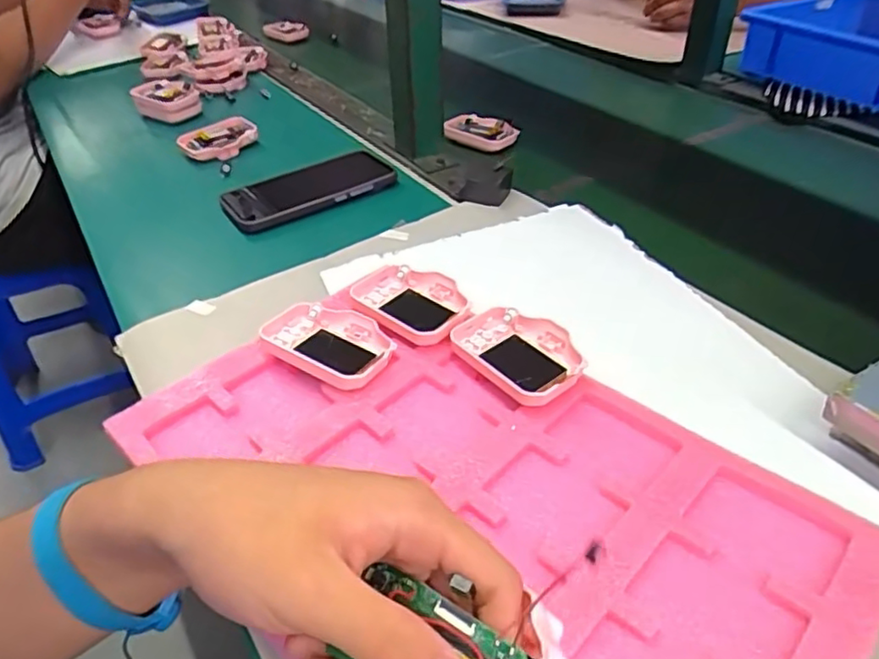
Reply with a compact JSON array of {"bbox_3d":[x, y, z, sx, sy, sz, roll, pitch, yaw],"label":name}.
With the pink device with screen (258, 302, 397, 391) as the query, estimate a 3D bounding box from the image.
[{"bbox_3d":[-0.074,0.009,0.423,0.090,0.024,0.062,18,44,24],"label":"pink device with screen"}]

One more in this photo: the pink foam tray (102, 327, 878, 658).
[{"bbox_3d":[0.006,0.090,0.332,0.365,0.017,0.238,28,48,32],"label":"pink foam tray"}]

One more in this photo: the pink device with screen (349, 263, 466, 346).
[{"bbox_3d":[-0.018,-0.017,0.452,0.088,0.022,0.060,25,47,30],"label":"pink device with screen"}]

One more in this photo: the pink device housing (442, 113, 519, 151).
[{"bbox_3d":[0.049,-0.234,0.744,0.080,0.021,0.053,20,44,25],"label":"pink device housing"}]

